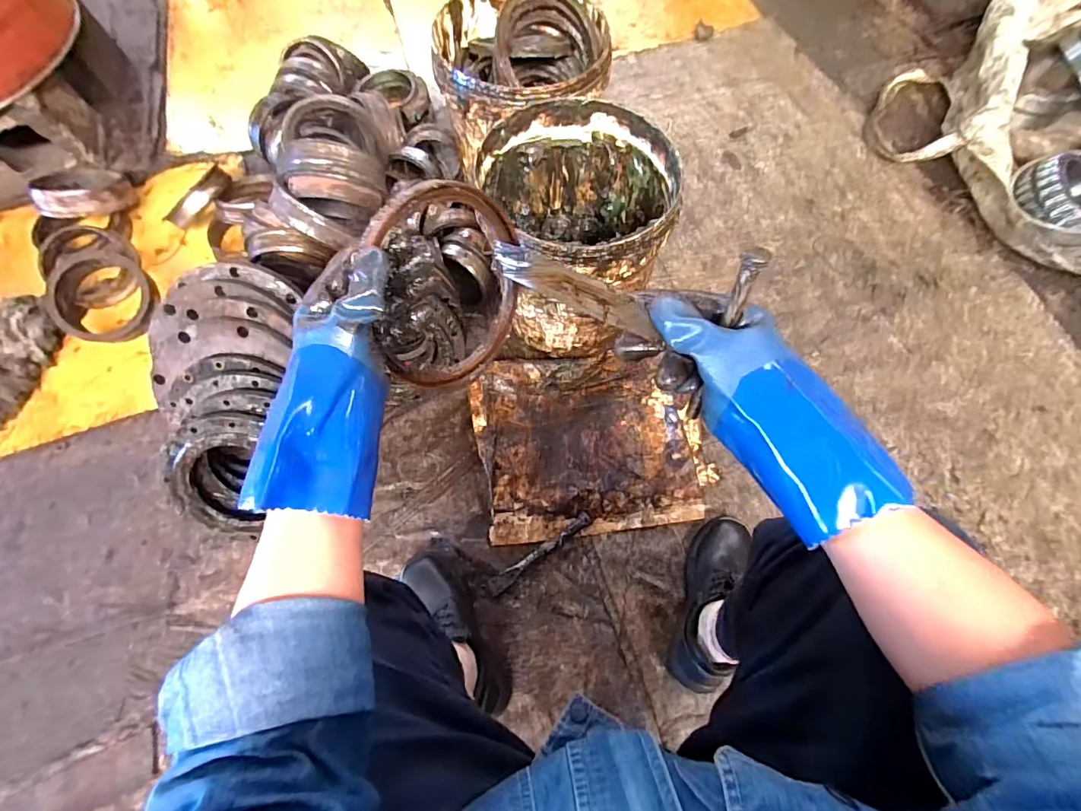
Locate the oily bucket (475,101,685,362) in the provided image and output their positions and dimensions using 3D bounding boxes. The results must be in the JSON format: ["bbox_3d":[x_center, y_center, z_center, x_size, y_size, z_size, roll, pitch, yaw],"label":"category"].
[{"bbox_3d":[0.063,-0.285,0.829,0.299,0.343,0.309,-1,70,3],"label":"oily bucket"}]

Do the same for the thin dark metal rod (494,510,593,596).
[{"bbox_3d":[0.001,0.250,0.782,0.202,0.013,0.024,-36,75,-8],"label":"thin dark metal rod"}]

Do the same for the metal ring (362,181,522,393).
[{"bbox_3d":[-0.079,-0.107,0.422,0.014,0.182,0.158,24,44,33],"label":"metal ring"}]

